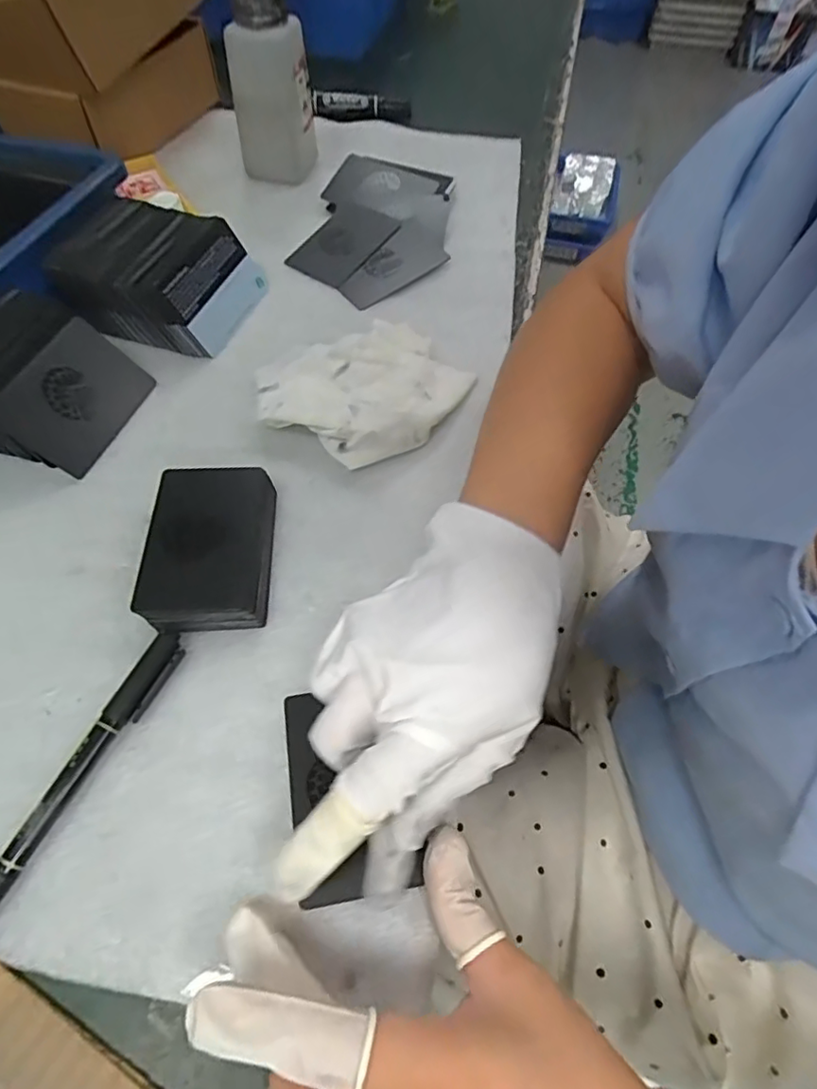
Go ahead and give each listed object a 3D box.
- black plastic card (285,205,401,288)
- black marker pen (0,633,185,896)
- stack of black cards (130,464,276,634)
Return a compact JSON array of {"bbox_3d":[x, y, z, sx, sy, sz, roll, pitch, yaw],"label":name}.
[{"bbox_3d":[-0.051,-0.237,0.460,0.054,0.007,0.079,35,76,14],"label":"black plastic card"},{"bbox_3d":[-0.140,0.097,0.247,0.015,0.011,0.135,23,58,12],"label":"black marker pen"},{"bbox_3d":[-0.101,0.000,0.305,0.061,0.020,0.090,-1,56,-3],"label":"stack of black cards"}]

